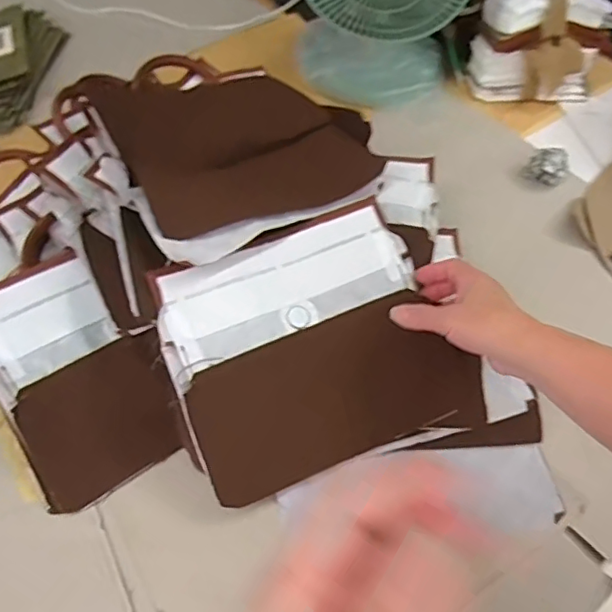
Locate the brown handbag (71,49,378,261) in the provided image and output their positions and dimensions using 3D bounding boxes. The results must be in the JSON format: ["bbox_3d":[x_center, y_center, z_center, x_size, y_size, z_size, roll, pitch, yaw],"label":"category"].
[{"bbox_3d":[-0.069,-0.179,0.587,0.264,0.052,0.244,-21,72,-34],"label":"brown handbag"}]

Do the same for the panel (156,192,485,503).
[{"bbox_3d":[0.013,0.037,0.534,0.259,0.018,0.223,-18,88,-16],"label":"panel"}]

